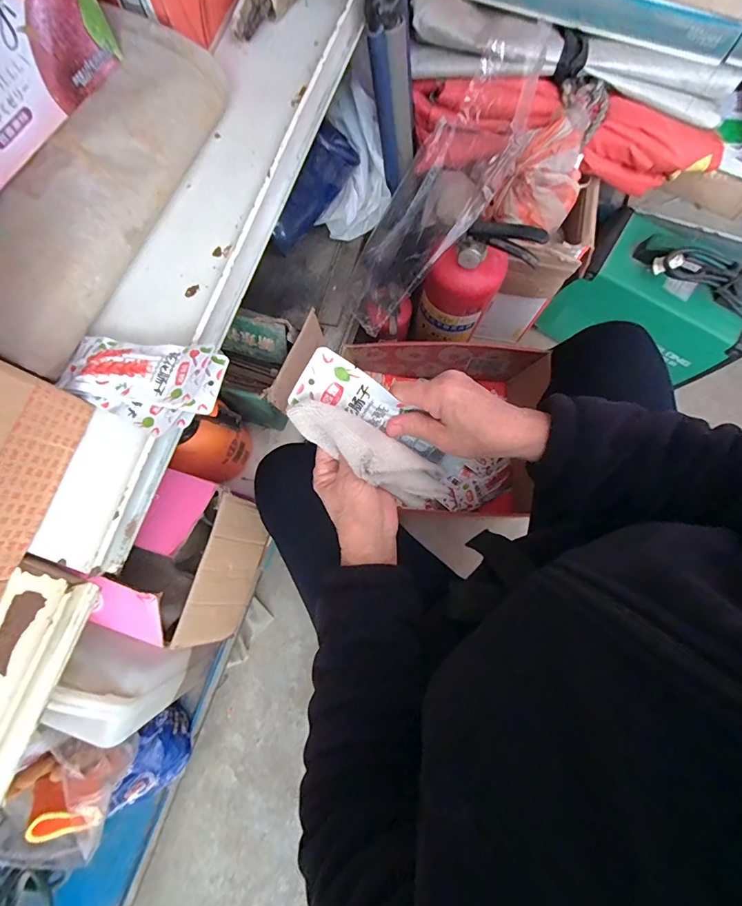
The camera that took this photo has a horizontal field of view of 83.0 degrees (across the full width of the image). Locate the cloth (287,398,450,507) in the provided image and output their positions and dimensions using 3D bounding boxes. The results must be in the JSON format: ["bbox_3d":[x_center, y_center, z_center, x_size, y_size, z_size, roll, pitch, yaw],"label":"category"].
[{"bbox_3d":[0.006,0.003,0.367,0.160,0.071,0.043,31,78,-26],"label":"cloth"}]

